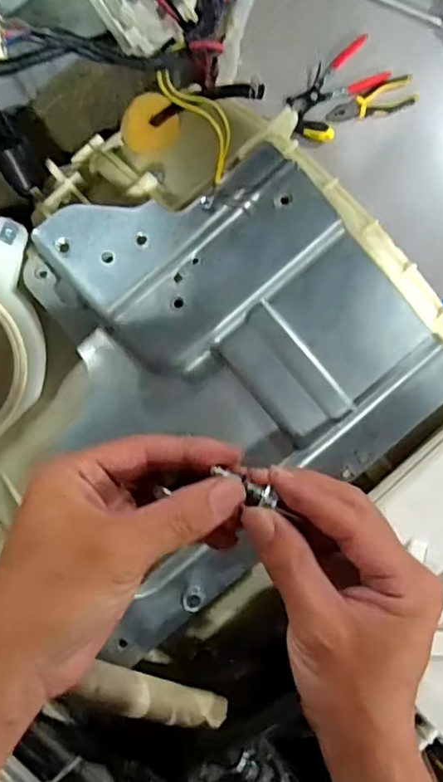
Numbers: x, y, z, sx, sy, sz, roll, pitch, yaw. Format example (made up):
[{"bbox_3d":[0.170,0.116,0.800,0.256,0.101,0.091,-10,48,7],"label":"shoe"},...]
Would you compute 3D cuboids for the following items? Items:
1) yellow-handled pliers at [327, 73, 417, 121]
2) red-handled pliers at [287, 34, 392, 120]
[{"bbox_3d":[0.270,-0.515,1.038,0.159,0.019,0.052,-17,93,6],"label":"yellow-handled pliers"},{"bbox_3d":[0.202,-0.546,1.027,0.172,0.013,0.081,-28,103,9],"label":"red-handled pliers"}]

